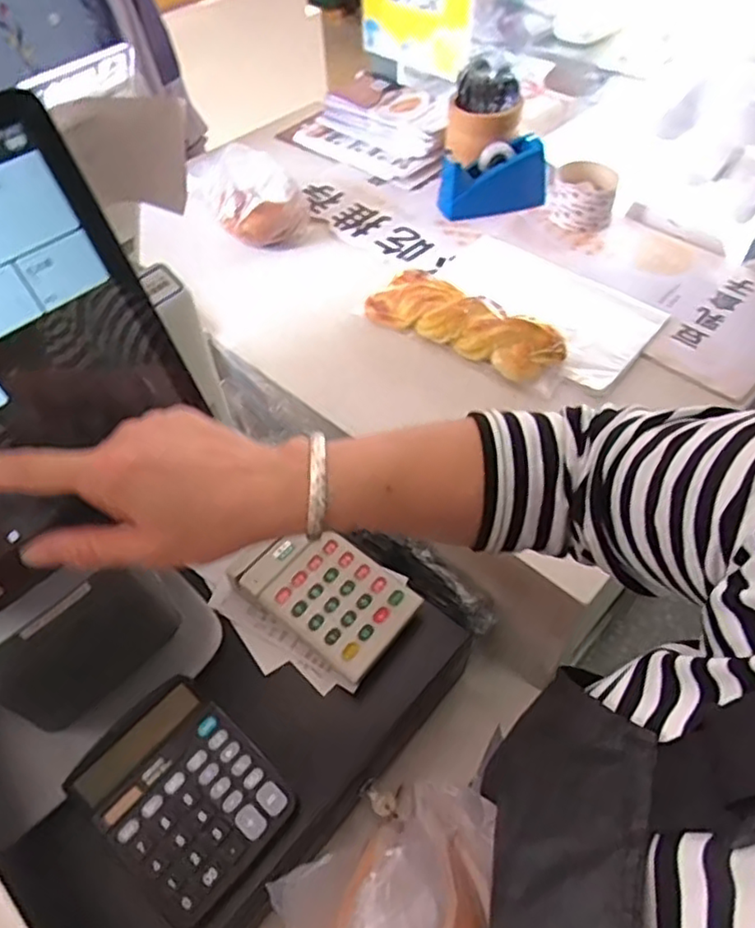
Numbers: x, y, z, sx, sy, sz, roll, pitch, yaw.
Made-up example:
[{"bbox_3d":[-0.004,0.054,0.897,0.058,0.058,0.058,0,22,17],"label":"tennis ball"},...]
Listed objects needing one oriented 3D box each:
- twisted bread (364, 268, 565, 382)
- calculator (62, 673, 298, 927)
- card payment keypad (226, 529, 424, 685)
[{"bbox_3d":[0.092,-0.156,0.695,0.222,0.042,0.075,31,59,24],"label":"twisted bread"},{"bbox_3d":[-0.149,0.251,0.492,0.143,0.032,0.115,35,61,26],"label":"calculator"},{"bbox_3d":[-0.049,0.113,0.592,0.154,0.034,0.097,31,59,24],"label":"card payment keypad"}]

